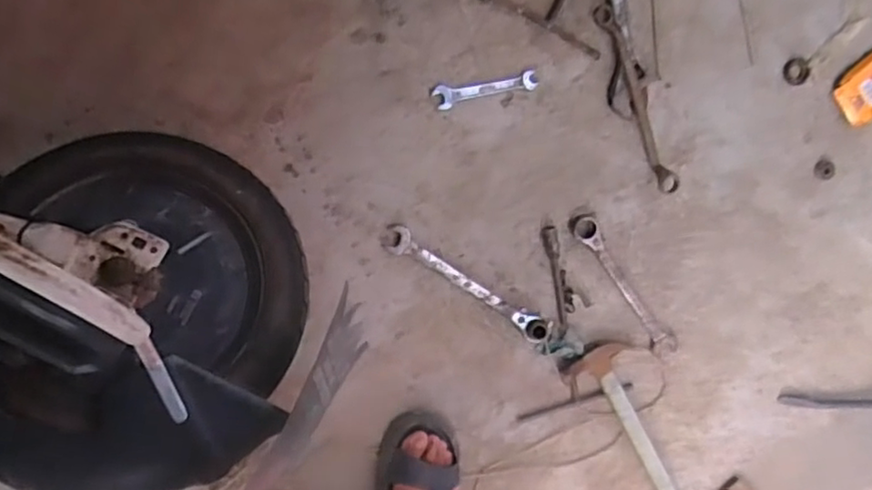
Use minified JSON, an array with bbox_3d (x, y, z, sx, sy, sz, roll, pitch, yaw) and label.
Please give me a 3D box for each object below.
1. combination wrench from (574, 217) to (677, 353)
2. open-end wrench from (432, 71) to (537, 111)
[{"bbox_3d":[0.295,0.066,0.998,0.037,0.017,0.267,-39,108,0],"label":"combination wrench"},{"bbox_3d":[0.072,-0.219,0.911,0.147,0.014,0.031,-11,95,-2],"label":"open-end wrench"}]

